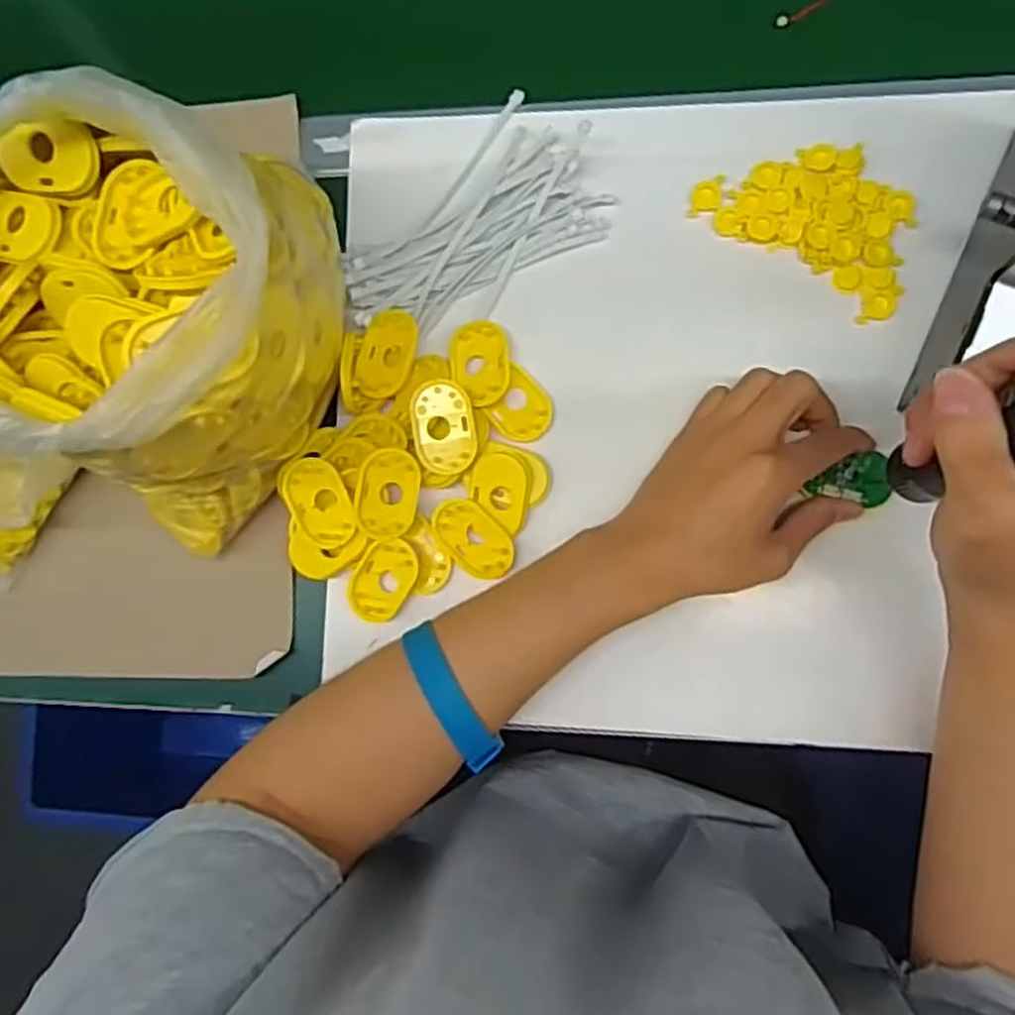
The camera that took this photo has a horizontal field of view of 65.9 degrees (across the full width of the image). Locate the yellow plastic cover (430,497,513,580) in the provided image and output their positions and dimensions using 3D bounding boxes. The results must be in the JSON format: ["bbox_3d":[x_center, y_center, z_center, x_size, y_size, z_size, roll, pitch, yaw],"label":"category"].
[{"bbox_3d":[-0.021,0.018,0.473,0.036,0.008,0.055,-39,90,16],"label":"yellow plastic cover"}]

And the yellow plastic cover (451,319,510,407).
[{"bbox_3d":[-0.016,-0.089,0.481,0.035,0.013,0.055,-4,76,-1],"label":"yellow plastic cover"}]

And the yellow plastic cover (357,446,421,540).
[{"bbox_3d":[-0.071,-0.008,0.467,0.035,0.004,0.056,6,109,-15],"label":"yellow plastic cover"}]

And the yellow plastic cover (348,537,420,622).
[{"bbox_3d":[-0.076,0.044,0.480,0.035,0.009,0.055,34,103,14],"label":"yellow plastic cover"}]

